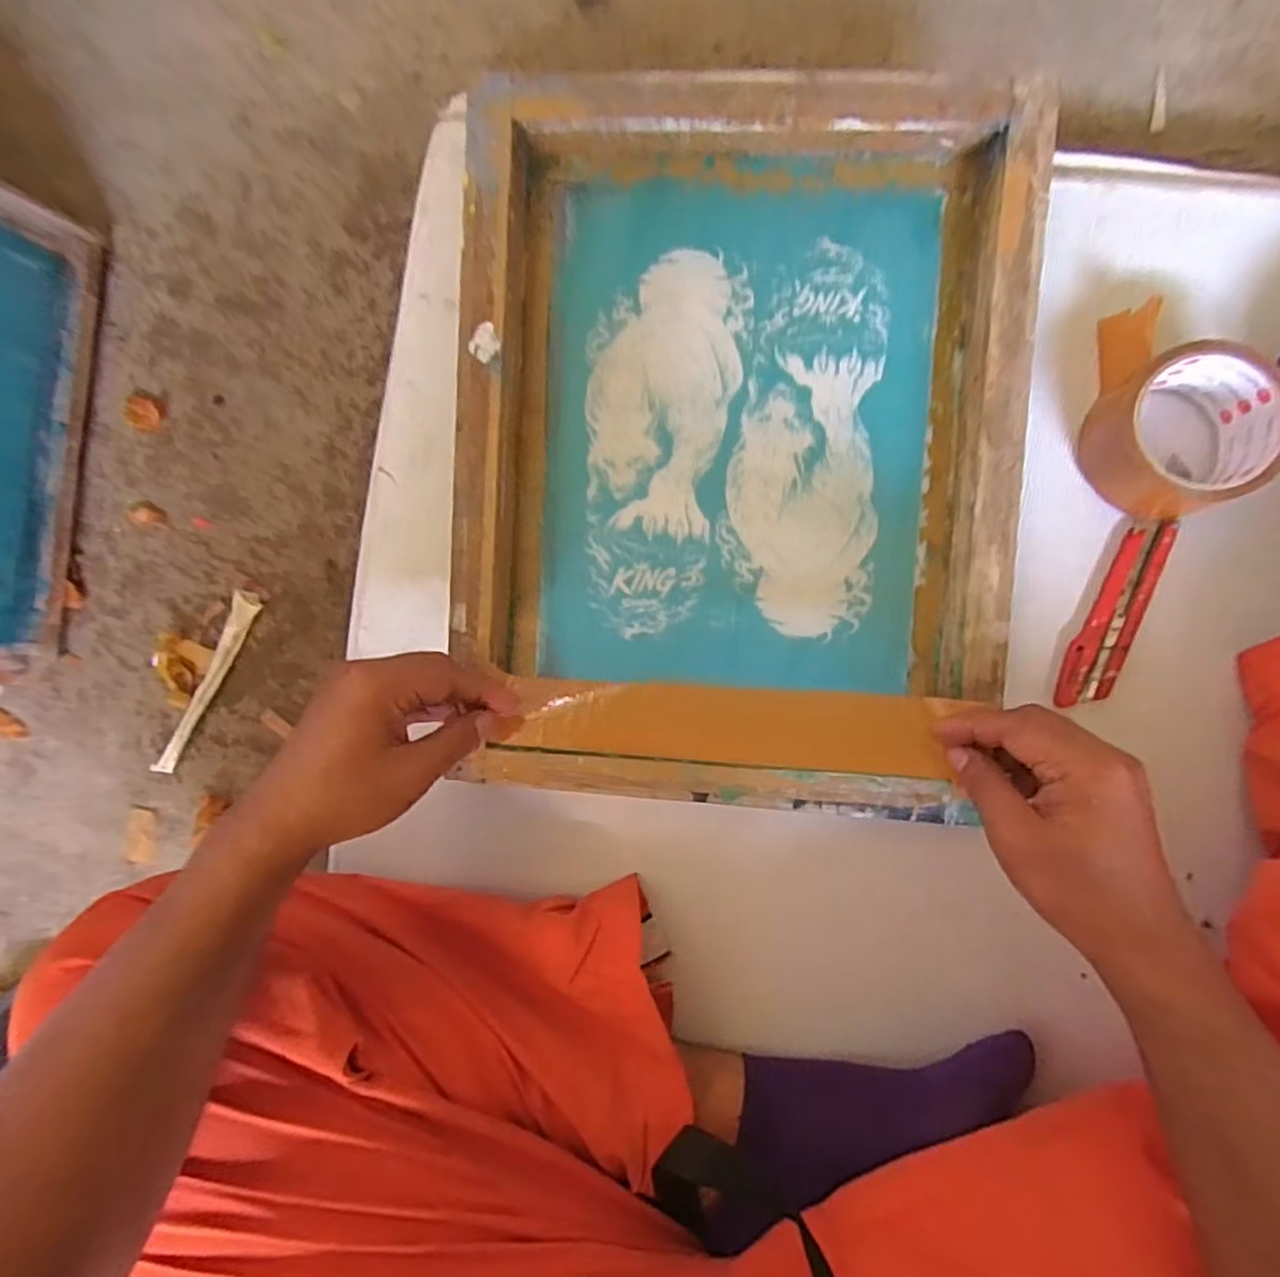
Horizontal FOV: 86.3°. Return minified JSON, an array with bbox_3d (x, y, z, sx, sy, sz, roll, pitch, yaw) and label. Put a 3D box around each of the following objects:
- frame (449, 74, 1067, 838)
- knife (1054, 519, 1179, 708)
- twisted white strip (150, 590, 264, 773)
[{"bbox_3d":[0.059,-0.114,0.446,0.346,0.049,0.436,4,94,4],"label":"frame"},{"bbox_3d":[0.309,-0.016,0.449,0.028,0.022,0.129,21,95,3],"label":"knife"},{"bbox_3d":[-0.369,0.040,0.580,0.023,0.011,0.170,31,96,2],"label":"twisted white strip"}]

